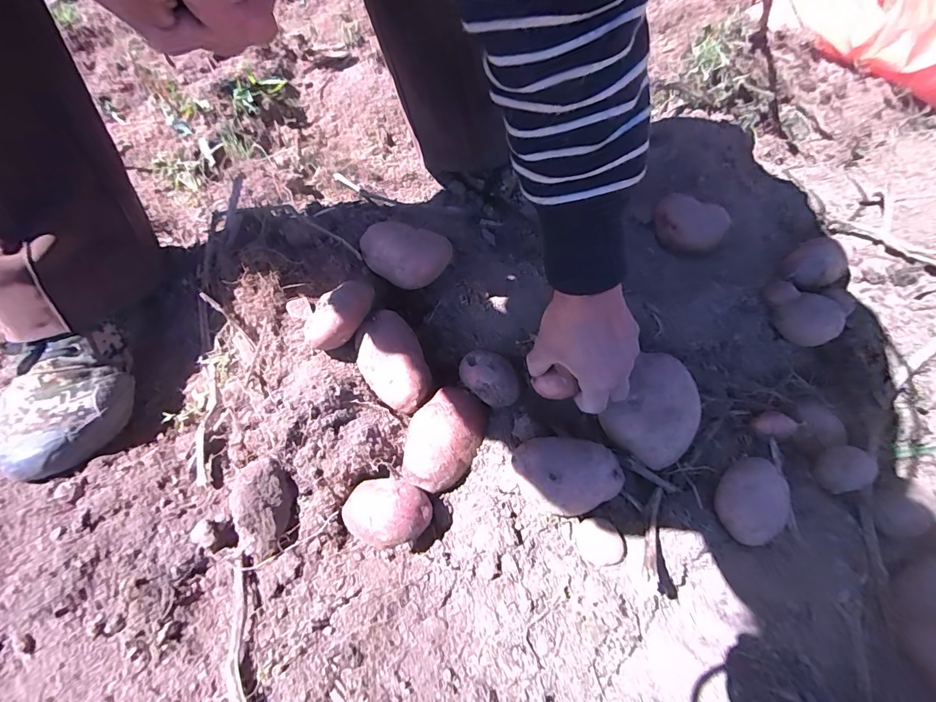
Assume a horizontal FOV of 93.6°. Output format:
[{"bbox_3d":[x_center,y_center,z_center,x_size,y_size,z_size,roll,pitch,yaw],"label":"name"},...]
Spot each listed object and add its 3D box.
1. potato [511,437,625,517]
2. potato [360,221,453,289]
[{"bbox_3d":[0.079,0.101,0.347,0.084,0.045,0.055,1,59,-3],"label":"potato"},{"bbox_3d":[-0.063,-0.093,0.445,0.091,0.047,0.066,14,60,5],"label":"potato"}]

